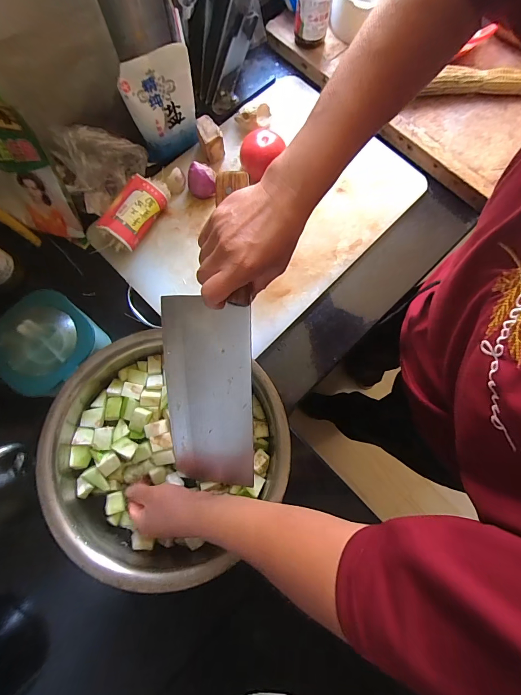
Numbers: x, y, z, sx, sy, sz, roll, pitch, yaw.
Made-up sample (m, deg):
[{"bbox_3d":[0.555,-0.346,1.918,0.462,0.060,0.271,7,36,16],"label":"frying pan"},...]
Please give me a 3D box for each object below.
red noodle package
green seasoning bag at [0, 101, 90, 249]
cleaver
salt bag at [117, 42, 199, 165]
[{"bbox_3d":[-0.198,-0.213,0.520,0.062,0.042,0.135,26,77,5],"label":"red noodle package"},{"bbox_3d":[-0.360,-0.242,0.470,0.162,0.204,0.024,15,58,8],"label":"green seasoning bag"},{"bbox_3d":[-0.055,-0.006,0.379,0.110,0.029,0.342,7,103,17],"label":"cleaver"},{"bbox_3d":[-0.151,-0.375,0.527,0.105,0.145,0.041,-27,78,-7],"label":"salt bag"}]

